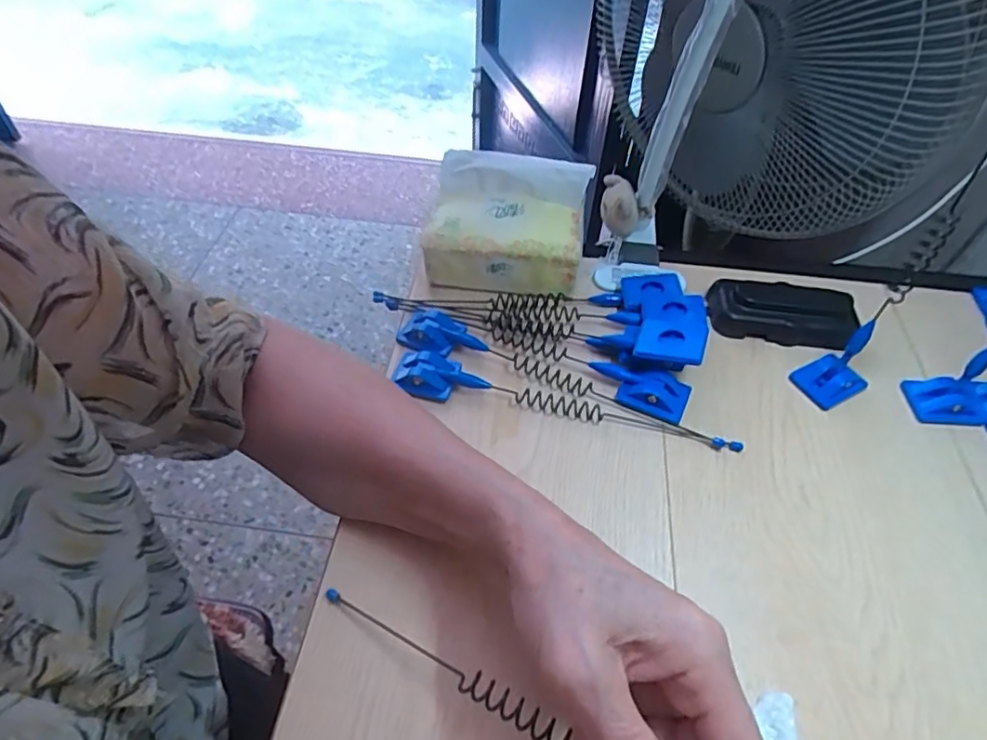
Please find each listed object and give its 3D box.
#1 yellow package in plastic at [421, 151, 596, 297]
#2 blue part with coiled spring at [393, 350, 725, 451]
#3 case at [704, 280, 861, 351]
[{"bbox_3d":[0.011,-0.117,0.469,0.120,0.082,0.077,7,49,5],"label":"yellow package in plastic"},{"bbox_3d":[0.040,0.019,0.397,0.218,0.016,0.029,9,50,7],"label":"blue part with coiled spring"},{"bbox_3d":[0.218,-0.043,0.453,0.101,0.031,0.041,8,50,6],"label":"case"}]

